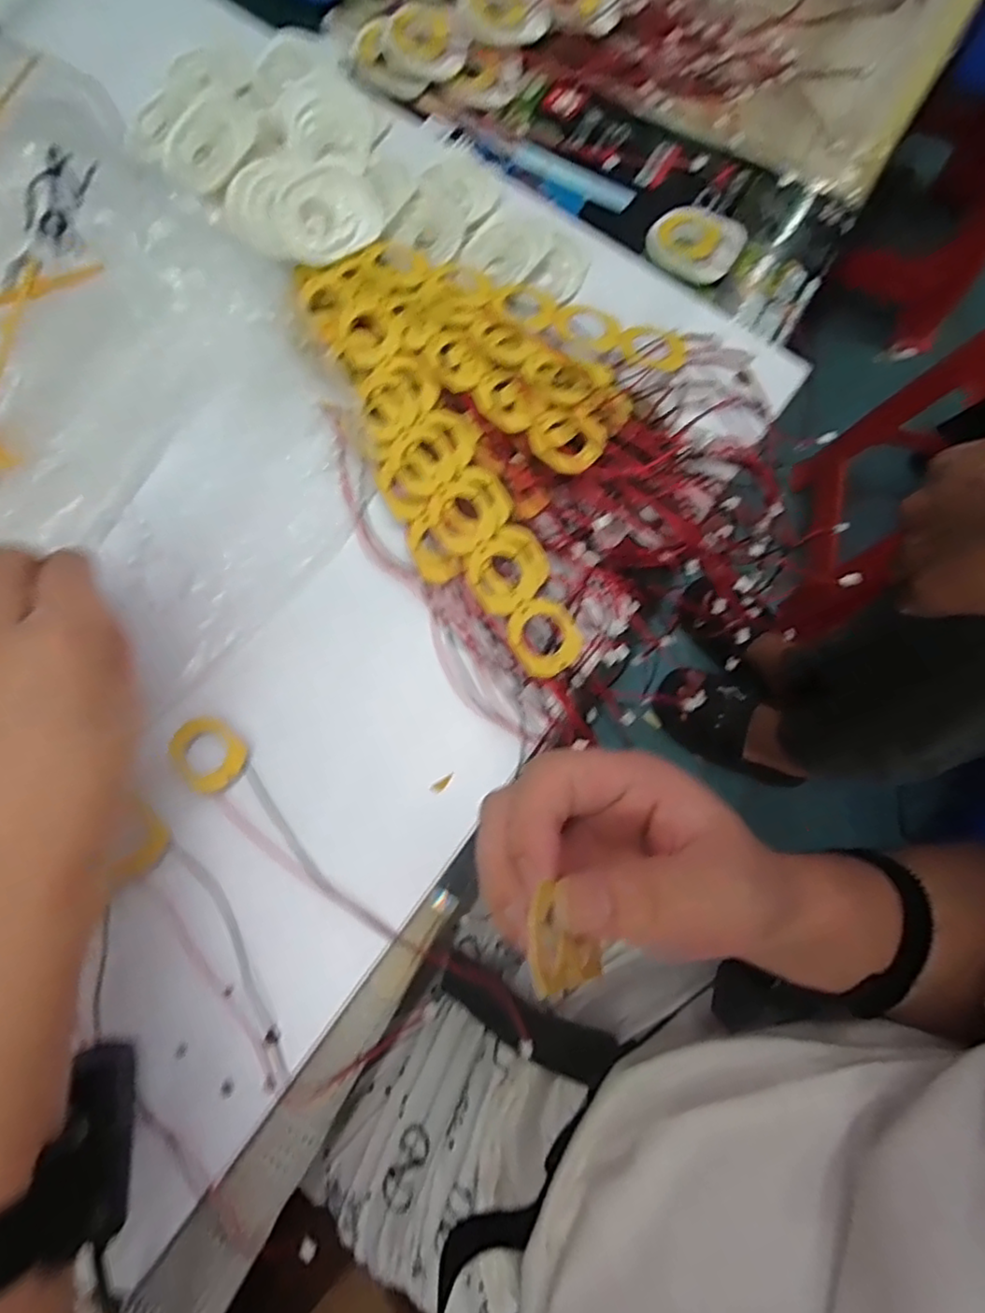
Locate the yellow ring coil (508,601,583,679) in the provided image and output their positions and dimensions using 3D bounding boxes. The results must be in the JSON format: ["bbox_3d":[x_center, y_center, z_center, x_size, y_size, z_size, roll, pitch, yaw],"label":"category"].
[{"bbox_3d":[0.027,-0.011,0.333,0.032,0.010,0.039,-36,81,-8],"label":"yellow ring coil"}]

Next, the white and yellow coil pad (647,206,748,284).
[{"bbox_3d":[0.136,-0.278,0.433,0.060,0.011,0.054,34,80,6],"label":"white and yellow coil pad"}]

